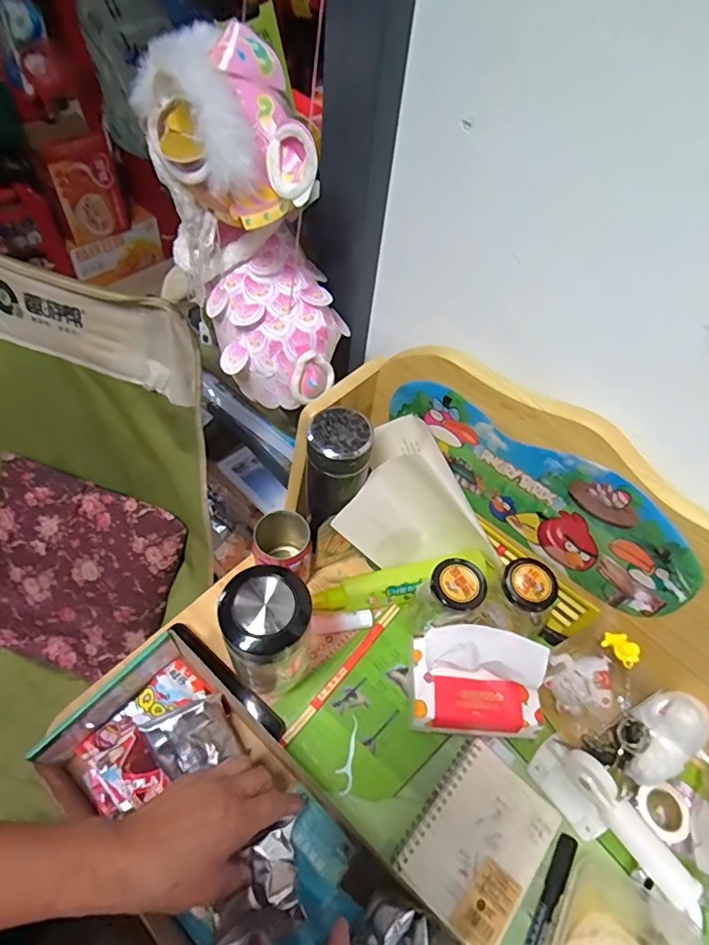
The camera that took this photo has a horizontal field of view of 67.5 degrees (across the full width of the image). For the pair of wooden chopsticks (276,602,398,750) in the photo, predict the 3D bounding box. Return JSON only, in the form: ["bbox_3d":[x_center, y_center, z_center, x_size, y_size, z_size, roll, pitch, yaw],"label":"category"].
[{"bbox_3d":[-0.011,0.213,0.570,0.011,0.006,0.188,36,59,18],"label":"pair of wooden chopsticks"}]

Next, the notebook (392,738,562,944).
[{"bbox_3d":[0.114,0.338,0.487,0.104,0.013,0.137,37,59,19],"label":"notebook"}]

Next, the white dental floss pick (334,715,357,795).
[{"bbox_3d":[-0.008,0.279,0.526,0.017,0.004,0.070,8,54,0],"label":"white dental floss pick"}]

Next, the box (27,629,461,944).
[{"bbox_3d":[-0.096,0.314,0.448,0.361,0.098,0.159,34,59,20],"label":"box"}]

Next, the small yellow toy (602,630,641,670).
[{"bbox_3d":[0.261,0.171,0.519,0.022,0.015,0.035,-25,61,-21],"label":"small yellow toy"}]

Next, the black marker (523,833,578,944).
[{"bbox_3d":[0.162,0.383,0.455,0.015,0.008,0.139,31,58,16],"label":"black marker"}]

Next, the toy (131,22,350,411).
[{"bbox_3d":[-0.094,-0.216,0.489,0.129,0.302,0.175,-33,42,-25],"label":"toy"}]

